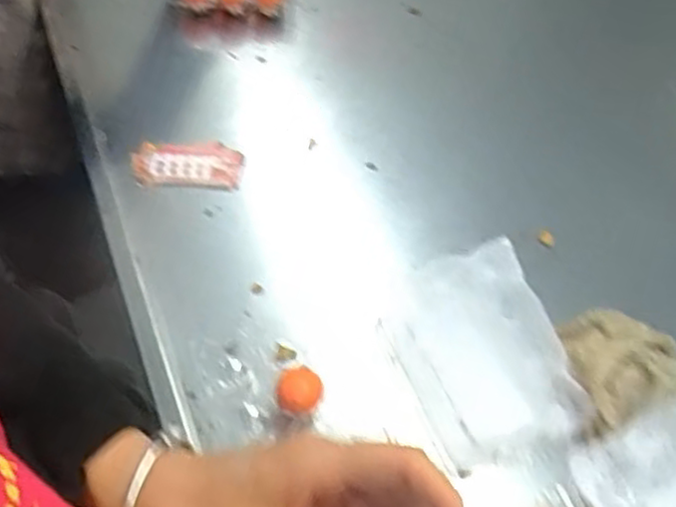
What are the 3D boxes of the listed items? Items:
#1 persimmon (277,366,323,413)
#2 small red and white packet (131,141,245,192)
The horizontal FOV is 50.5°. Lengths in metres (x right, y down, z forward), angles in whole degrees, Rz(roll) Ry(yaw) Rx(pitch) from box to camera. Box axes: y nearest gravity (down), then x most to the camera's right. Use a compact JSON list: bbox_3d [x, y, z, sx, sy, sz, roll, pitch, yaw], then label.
[{"bbox_3d":[-0.034,0.118,0.613,0.036,0.033,0.036,2,54,-3],"label":"persimmon"},{"bbox_3d":[-0.163,-0.094,0.782,0.117,0.013,0.065,2,54,-4],"label":"small red and white packet"}]

